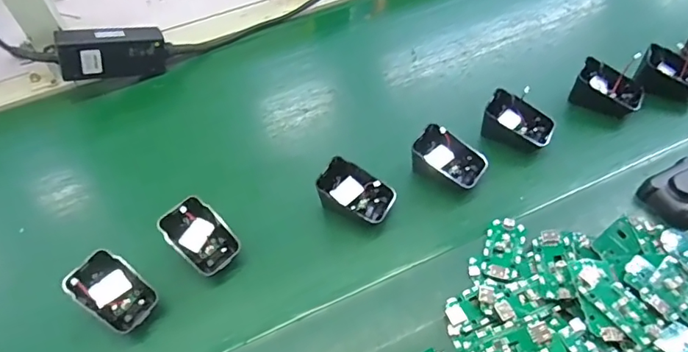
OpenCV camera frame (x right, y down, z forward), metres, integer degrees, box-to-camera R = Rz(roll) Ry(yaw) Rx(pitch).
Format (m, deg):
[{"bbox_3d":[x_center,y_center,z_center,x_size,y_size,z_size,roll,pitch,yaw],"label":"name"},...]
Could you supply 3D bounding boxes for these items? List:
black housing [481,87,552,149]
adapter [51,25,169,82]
[{"bbox_3d":[0.177,-0.052,0.498,0.066,0.038,0.050,18,58,18],"label":"black housing"},{"bbox_3d":[-0.269,-0.142,0.575,0.117,0.056,0.029,-12,50,-30],"label":"adapter"}]

